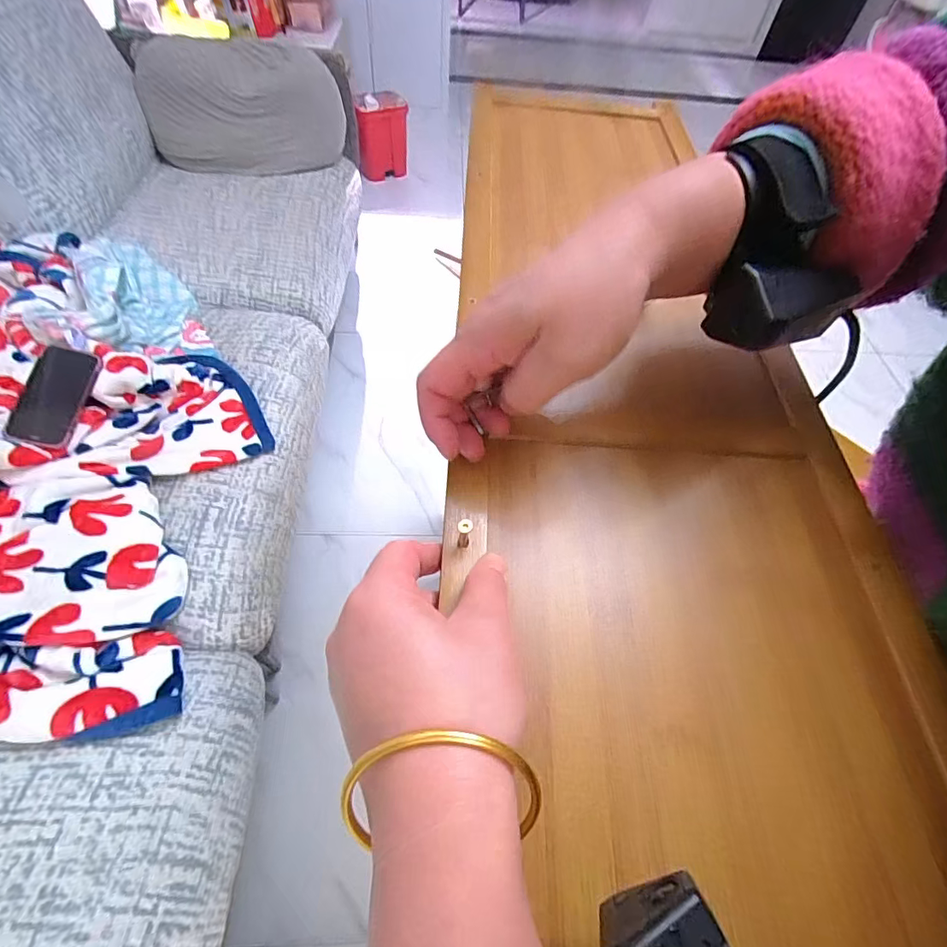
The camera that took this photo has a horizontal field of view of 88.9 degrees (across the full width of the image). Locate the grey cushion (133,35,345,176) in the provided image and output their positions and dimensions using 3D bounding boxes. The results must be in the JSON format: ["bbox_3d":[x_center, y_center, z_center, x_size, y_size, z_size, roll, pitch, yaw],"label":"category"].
[{"bbox_3d":[-0.614,-0.998,1.331,0.508,0.133,0.344,-8,99,-13],"label":"grey cushion"}]

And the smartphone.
[{"bbox_3d":[-0.652,-0.120,0.751,0.083,0.013,0.164,18,70,-18],"label":"smartphone"}]

